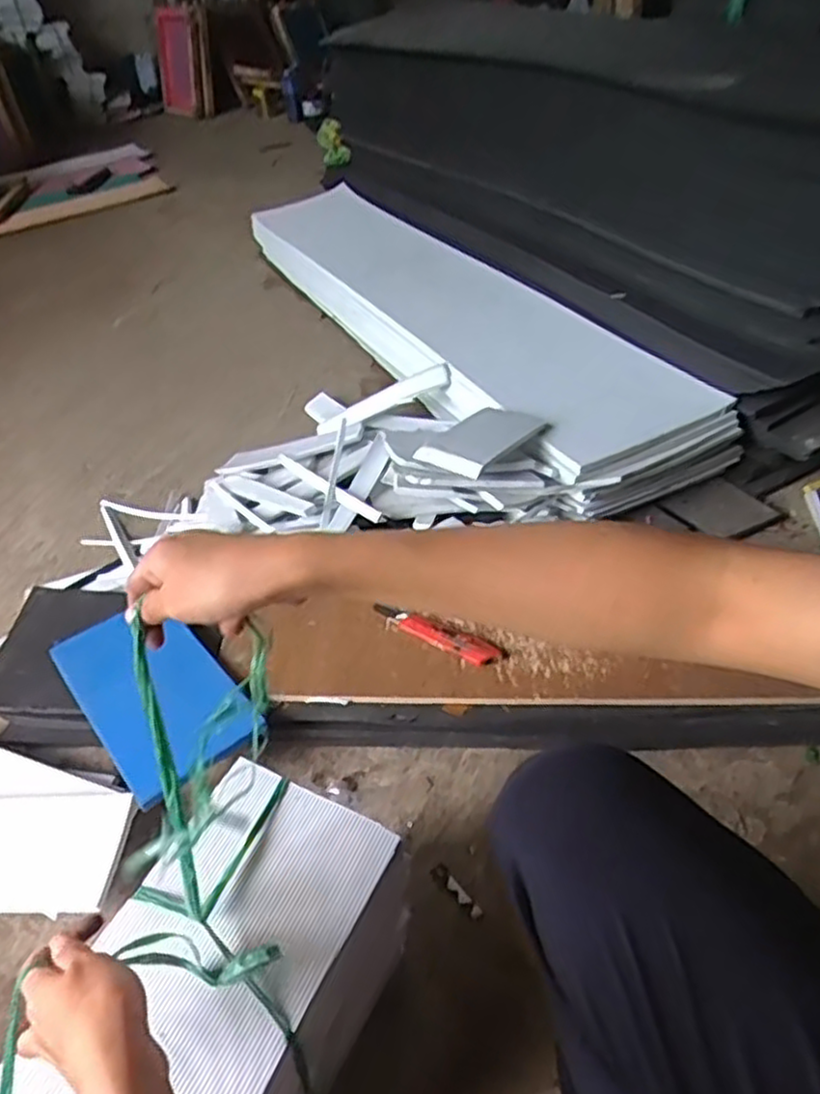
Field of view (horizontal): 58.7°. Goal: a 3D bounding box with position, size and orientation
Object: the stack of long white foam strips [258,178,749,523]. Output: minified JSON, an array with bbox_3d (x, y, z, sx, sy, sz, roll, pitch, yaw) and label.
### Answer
[{"bbox_3d":[0.029,-0.495,1.529,0.326,0.155,1.390,-25,45,-18],"label":"stack of long white foam strips"}]

